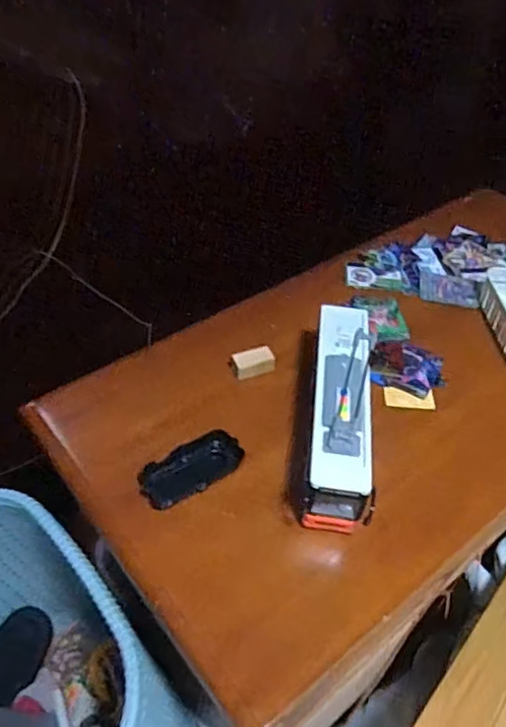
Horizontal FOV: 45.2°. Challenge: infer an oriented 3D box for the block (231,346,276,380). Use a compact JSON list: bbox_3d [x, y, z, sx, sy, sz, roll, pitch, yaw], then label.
[{"bbox_3d":[0.001,-0.003,0.768,0.052,0.020,0.032,-18,50,-21],"label":"block"}]

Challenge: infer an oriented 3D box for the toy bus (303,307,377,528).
[{"bbox_3d":[0.096,0.049,0.682,0.074,0.095,0.260,7,45,3],"label":"toy bus"}]

